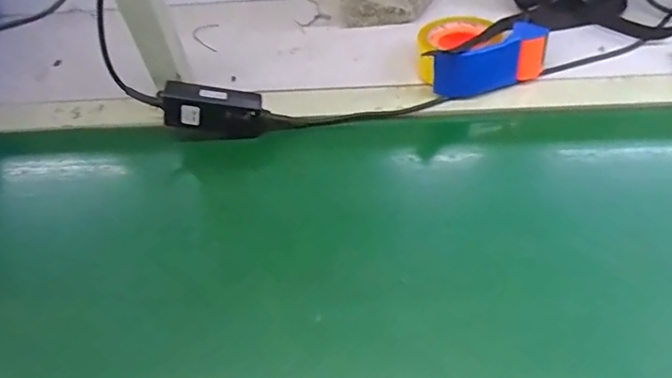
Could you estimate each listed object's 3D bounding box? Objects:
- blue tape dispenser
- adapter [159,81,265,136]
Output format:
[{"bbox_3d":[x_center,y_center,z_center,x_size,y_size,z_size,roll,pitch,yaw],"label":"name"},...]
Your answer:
[{"bbox_3d":[0.181,-0.182,0.655,0.153,0.066,0.105,-4,52,2],"label":"blue tape dispenser"},{"bbox_3d":[-0.151,-0.096,0.623,0.119,0.059,0.035,8,52,-8],"label":"adapter"}]

